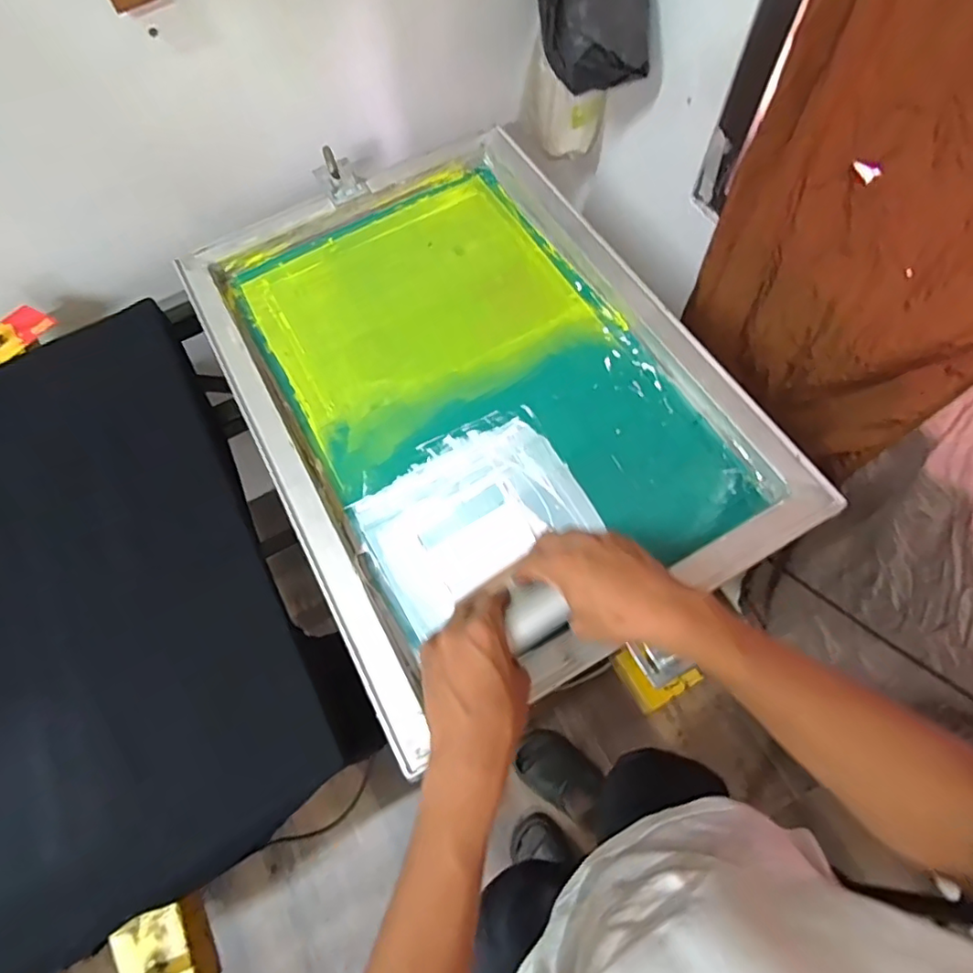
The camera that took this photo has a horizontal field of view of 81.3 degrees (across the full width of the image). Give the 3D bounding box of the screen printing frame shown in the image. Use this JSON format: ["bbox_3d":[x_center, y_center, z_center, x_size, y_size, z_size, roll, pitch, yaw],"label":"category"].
[{"bbox_3d":[-0.025,-0.129,0.633,0.467,0.046,0.643,-28,70,-9],"label":"screen printing frame"}]

